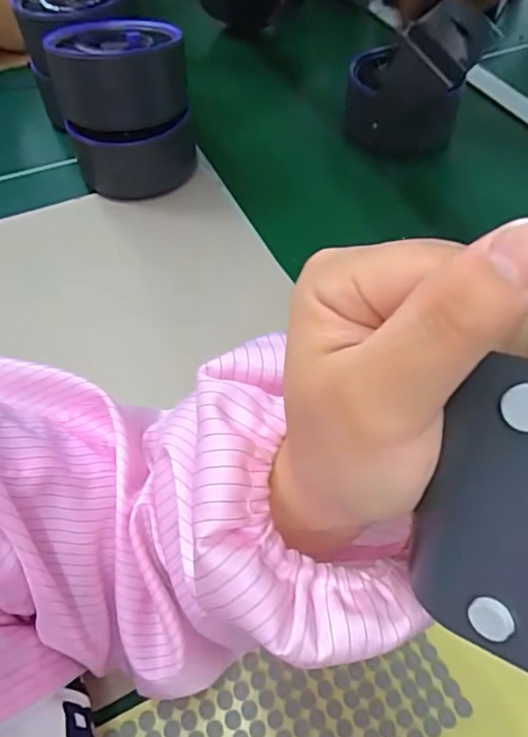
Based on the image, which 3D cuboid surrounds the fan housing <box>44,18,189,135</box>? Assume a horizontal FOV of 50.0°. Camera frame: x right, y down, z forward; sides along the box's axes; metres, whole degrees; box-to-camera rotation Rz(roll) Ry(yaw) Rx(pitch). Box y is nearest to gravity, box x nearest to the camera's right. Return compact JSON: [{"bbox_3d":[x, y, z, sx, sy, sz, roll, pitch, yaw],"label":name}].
[{"bbox_3d":[-0.154,-0.314,0.601,0.135,0.079,0.137,-16,54,-8],"label":"fan housing"}]

